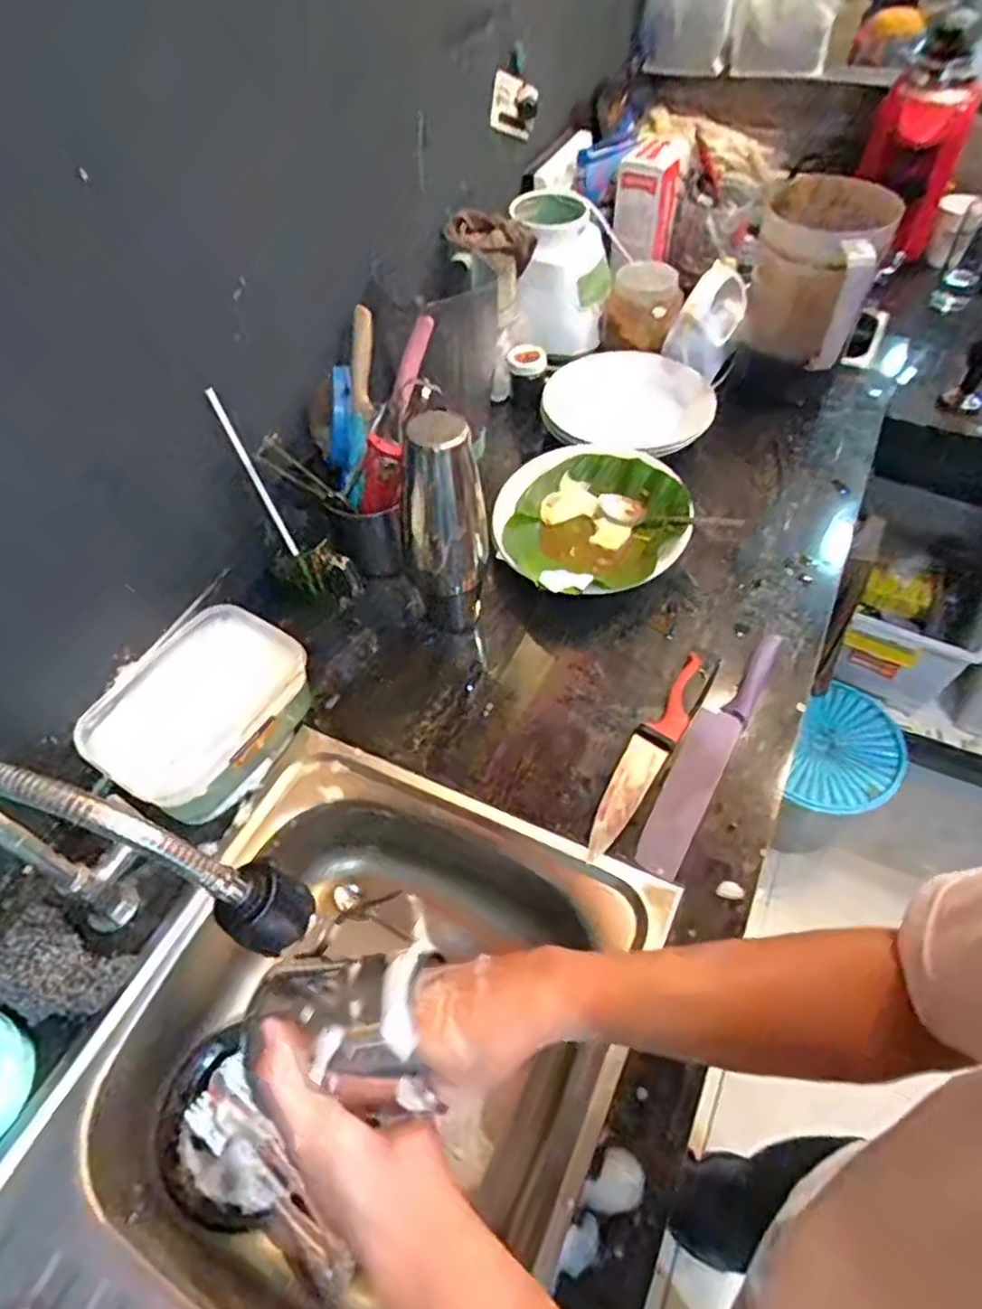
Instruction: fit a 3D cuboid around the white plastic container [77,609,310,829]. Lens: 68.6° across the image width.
[{"bbox_3d":[-0.273,0.060,0.702,0.148,0.095,0.197,24,58,20],"label":"white plastic container"}]

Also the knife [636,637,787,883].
[{"bbox_3d":[0.219,0.079,0.705,0.043,0.012,0.301,23,58,22],"label":"knife"}]

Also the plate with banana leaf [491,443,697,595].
[{"bbox_3d":[0.118,-0.151,0.856,0.217,0.082,0.206,-3,52,4],"label":"plate with banana leaf"}]

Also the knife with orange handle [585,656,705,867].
[{"bbox_3d":[0.154,0.093,0.703,0.038,0.015,0.239,27,59,24],"label":"knife with orange handle"}]

